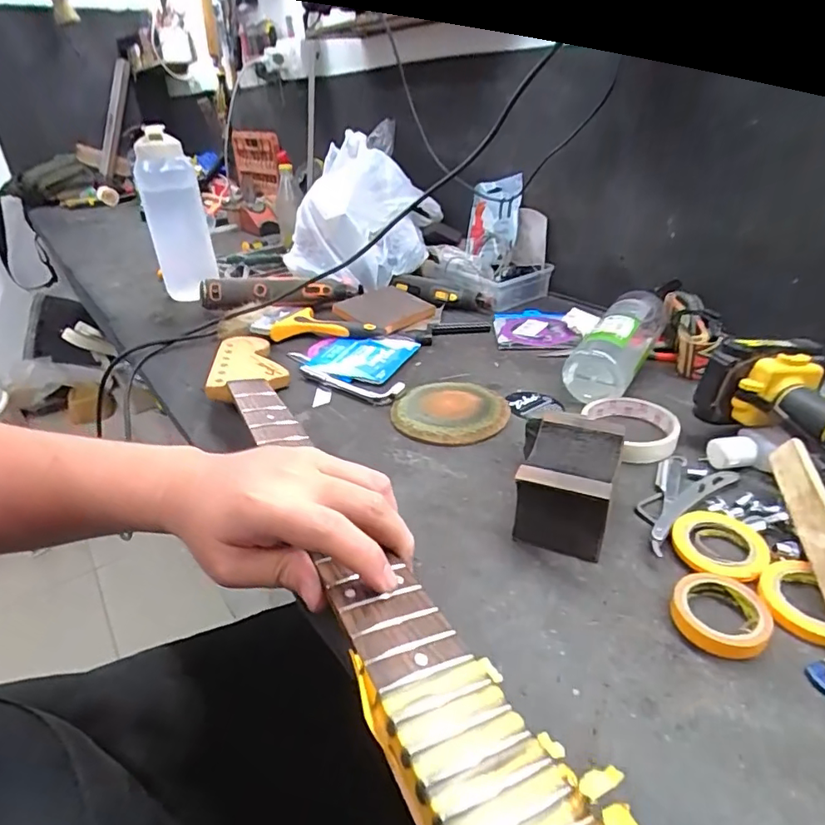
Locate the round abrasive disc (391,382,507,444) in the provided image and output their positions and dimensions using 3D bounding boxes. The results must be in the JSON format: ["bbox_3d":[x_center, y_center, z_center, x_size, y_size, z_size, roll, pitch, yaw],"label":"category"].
[{"bbox_3d":[0.039,-0.003,0.544,0.116,0.015,0.110,-4,31,3],"label":"round abrasive disc"}]

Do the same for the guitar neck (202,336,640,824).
[{"bbox_3d":[-0.089,0.037,0.429,0.072,0.027,0.630,-19,31,-20],"label":"guitar neck"}]

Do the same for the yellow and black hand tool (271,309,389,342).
[{"bbox_3d":[-0.113,-0.122,0.743,0.157,0.023,0.074,6,32,15],"label":"yellow and black hand tool"}]

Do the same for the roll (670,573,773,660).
[{"bbox_3d":[0.187,0.121,0.320,0.051,0.013,0.054,-4,31,3],"label":"roll"}]

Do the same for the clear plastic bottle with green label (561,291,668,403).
[{"bbox_3d":[0.230,-0.078,0.582,0.064,0.073,0.178,16,38,32],"label":"clear plastic bottle with green label"}]

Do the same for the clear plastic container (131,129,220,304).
[{"bbox_3d":[-0.386,-0.317,0.861,0.093,0.247,0.079,-15,33,-19],"label":"clear plastic container"}]

